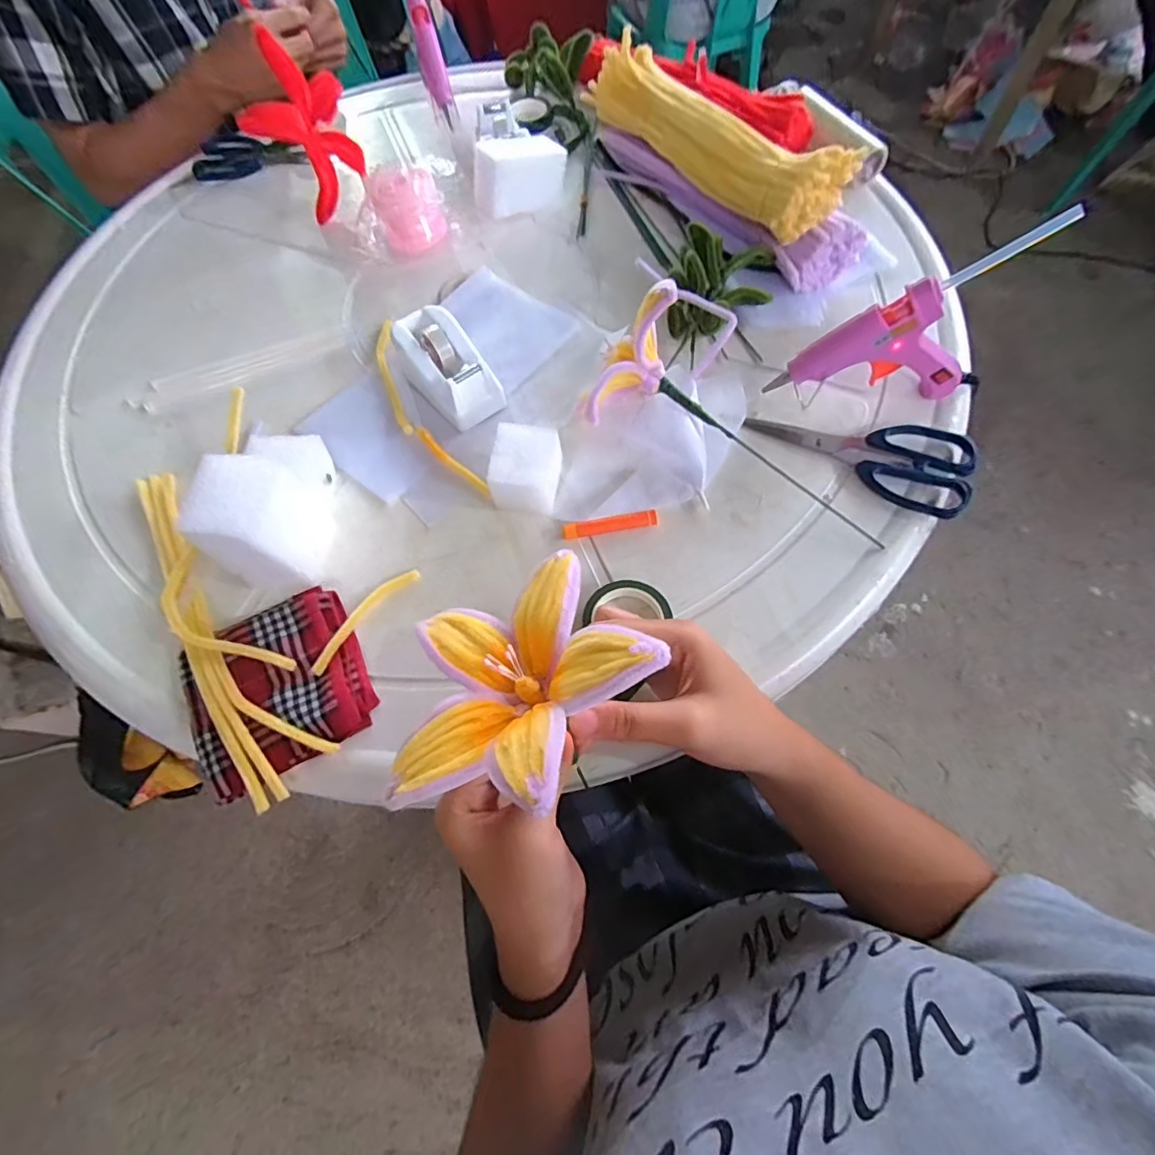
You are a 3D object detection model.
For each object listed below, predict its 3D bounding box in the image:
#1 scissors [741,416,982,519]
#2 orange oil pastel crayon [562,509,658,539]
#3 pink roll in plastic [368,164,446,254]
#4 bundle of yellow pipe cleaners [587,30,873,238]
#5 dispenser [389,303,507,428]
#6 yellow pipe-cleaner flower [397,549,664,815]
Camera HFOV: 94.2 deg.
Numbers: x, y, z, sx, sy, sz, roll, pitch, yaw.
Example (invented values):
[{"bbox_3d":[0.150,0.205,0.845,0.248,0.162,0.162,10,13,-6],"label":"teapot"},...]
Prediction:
[{"bbox_3d":[0.210,-0.096,0.402,0.159,0.014,0.072,19,68,11],"label":"scissors"},{"bbox_3d":[0.025,-0.038,0.393,0.069,0.010,0.011,-8,65,-1],"label":"orange oil pastel crayon"},{"bbox_3d":[-0.162,-0.356,0.524,0.064,0.055,0.069,-1,65,3],"label":"pink roll in plastic"},{"bbox_3d":[0.117,-0.412,0.492,0.064,0.060,0.303,-32,68,-11],"label":"bundle of yellow pipe cleaners"},{"bbox_3d":[-0.109,-0.174,0.444,0.056,0.043,0.101,-35,68,-12],"label":"dispenser"},{"bbox_3d":[-0.016,0.047,0.238,0.111,0.060,0.114,-10,41,31],"label":"yellow pipe-cleaner flower"}]

